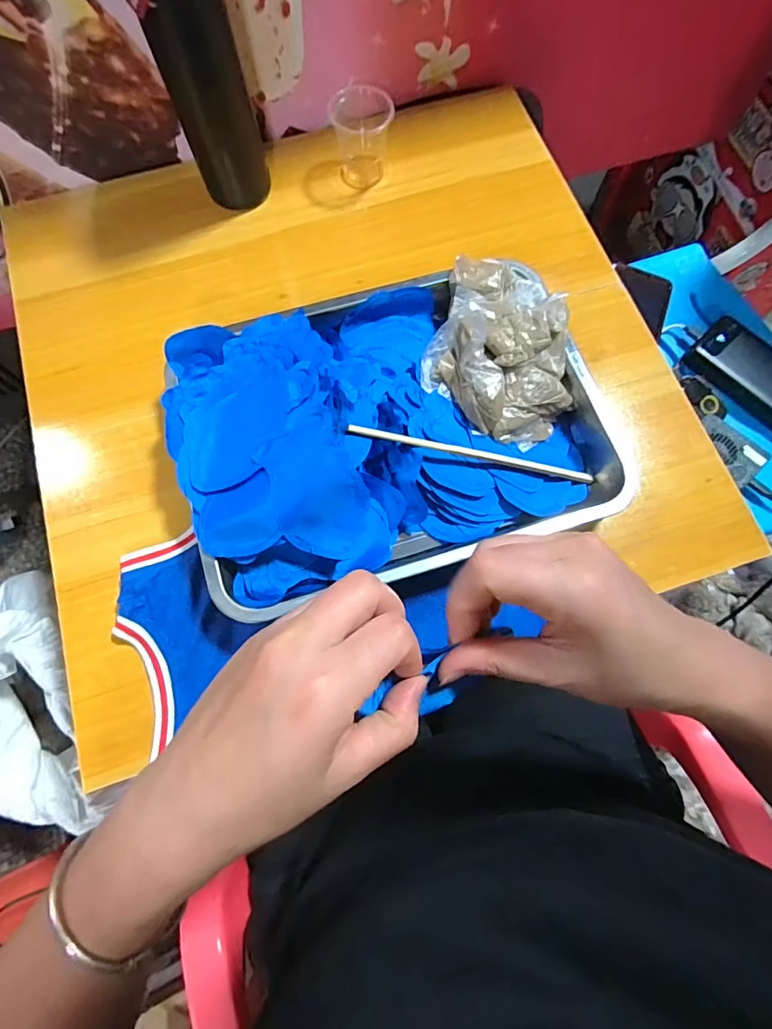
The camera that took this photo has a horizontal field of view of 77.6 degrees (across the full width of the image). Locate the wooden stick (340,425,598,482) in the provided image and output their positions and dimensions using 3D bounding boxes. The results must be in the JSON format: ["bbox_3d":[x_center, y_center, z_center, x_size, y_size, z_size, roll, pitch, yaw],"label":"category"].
[{"bbox_3d":[0.074,-0.049,0.399,0.214,0.008,0.008,10,74,-13],"label":"wooden stick"}]

